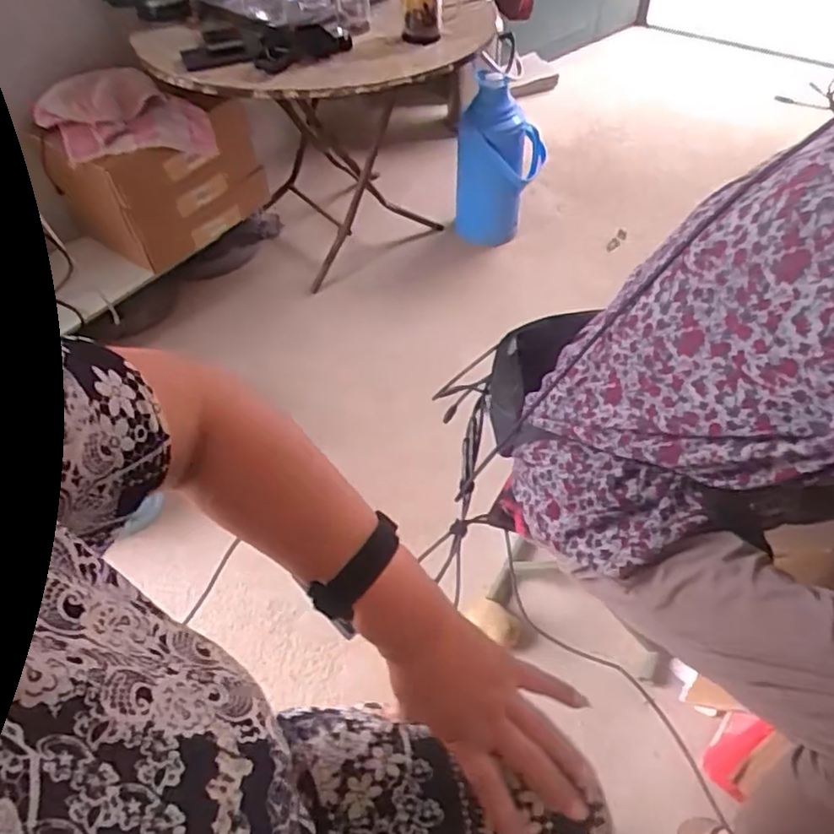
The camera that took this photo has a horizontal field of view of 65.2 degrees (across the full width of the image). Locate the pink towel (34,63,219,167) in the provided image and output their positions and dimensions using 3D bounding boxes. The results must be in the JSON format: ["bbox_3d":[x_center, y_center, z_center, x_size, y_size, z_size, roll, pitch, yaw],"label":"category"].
[{"bbox_3d":[-0.622,-0.637,1.393,0.327,0.125,0.209,-22,55,-15],"label":"pink towel"}]

